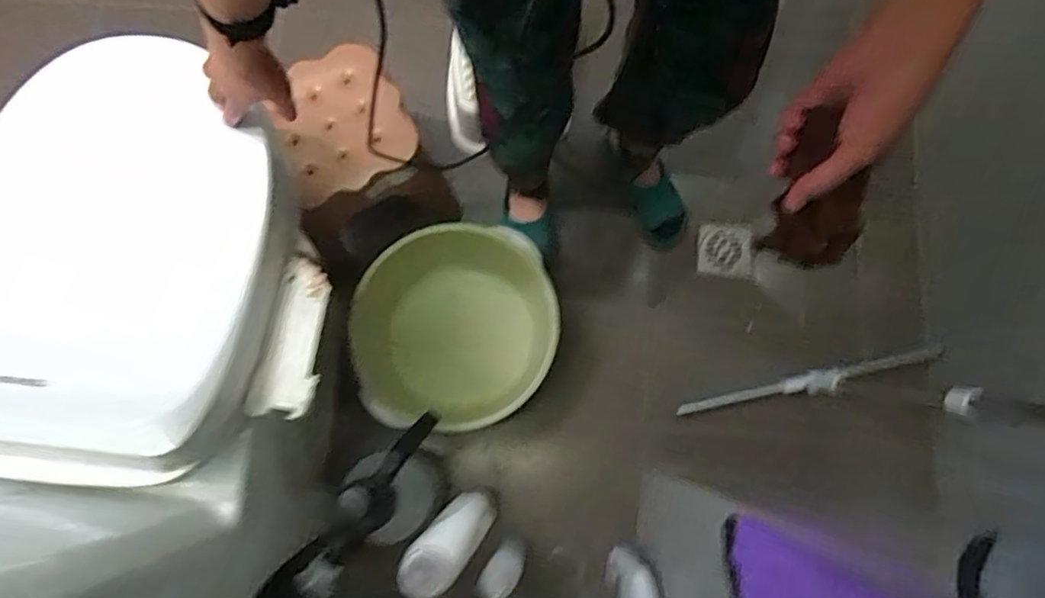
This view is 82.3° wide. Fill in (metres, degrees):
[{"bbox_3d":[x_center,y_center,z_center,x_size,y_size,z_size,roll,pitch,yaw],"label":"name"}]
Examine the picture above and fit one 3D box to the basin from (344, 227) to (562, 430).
[{"bbox_3d":[-0.119,0.055,1.062,0.350,0.149,0.375,0,77,2],"label":"basin"}]

